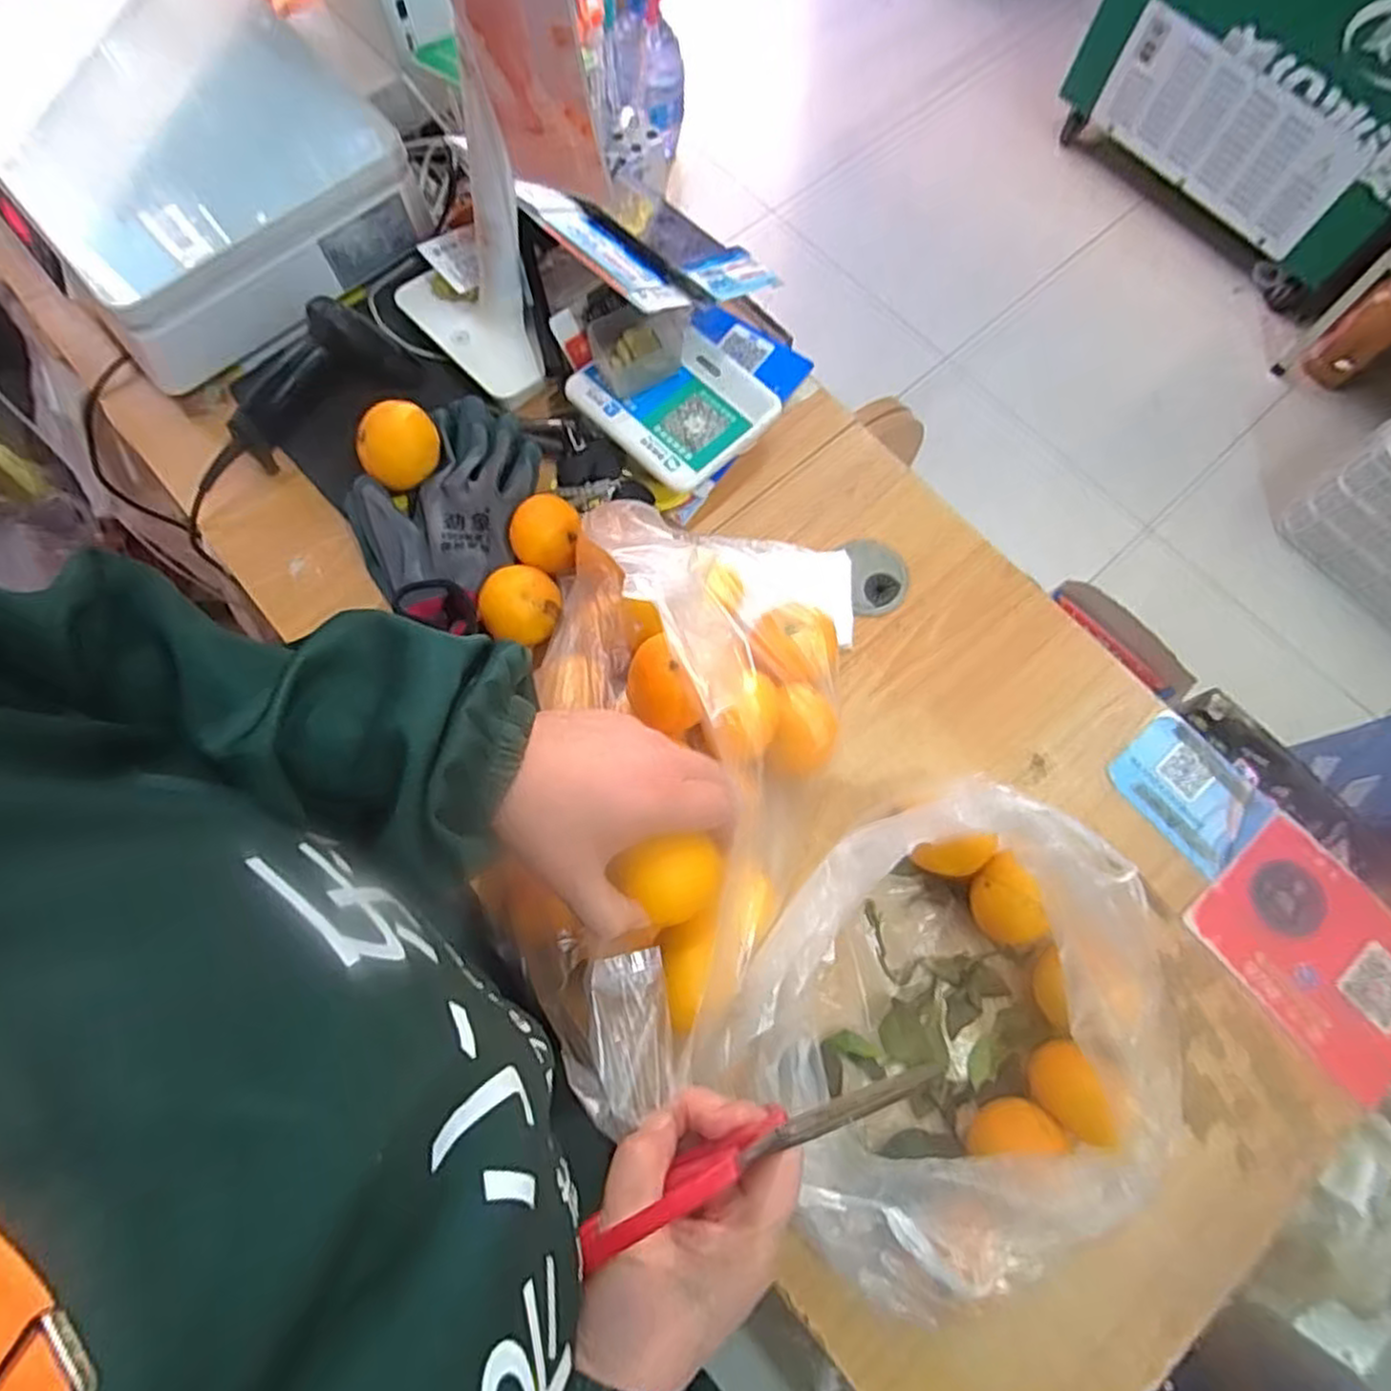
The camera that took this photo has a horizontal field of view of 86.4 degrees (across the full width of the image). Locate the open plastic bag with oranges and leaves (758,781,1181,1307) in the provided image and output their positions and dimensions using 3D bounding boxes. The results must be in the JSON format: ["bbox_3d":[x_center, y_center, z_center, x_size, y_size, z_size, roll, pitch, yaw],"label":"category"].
[{"bbox_3d":[0.145,0.192,0.434,0.224,0.131,0.224,-26,76,-9],"label":"open plastic bag with oranges and leaves"}]

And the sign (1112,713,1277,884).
[{"bbox_3d":[0.363,0.071,0.544,0.074,0.004,0.102,-39,76,-9],"label":"sign"}]

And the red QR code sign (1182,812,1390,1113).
[{"bbox_3d":[0.432,0.177,0.508,0.121,0.010,0.154,-39,78,-12],"label":"red QR code sign"}]

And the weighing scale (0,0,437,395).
[{"bbox_3d":[-0.458,-0.470,0.640,0.290,0.116,0.388,-43,79,-13],"label":"weighing scale"}]

